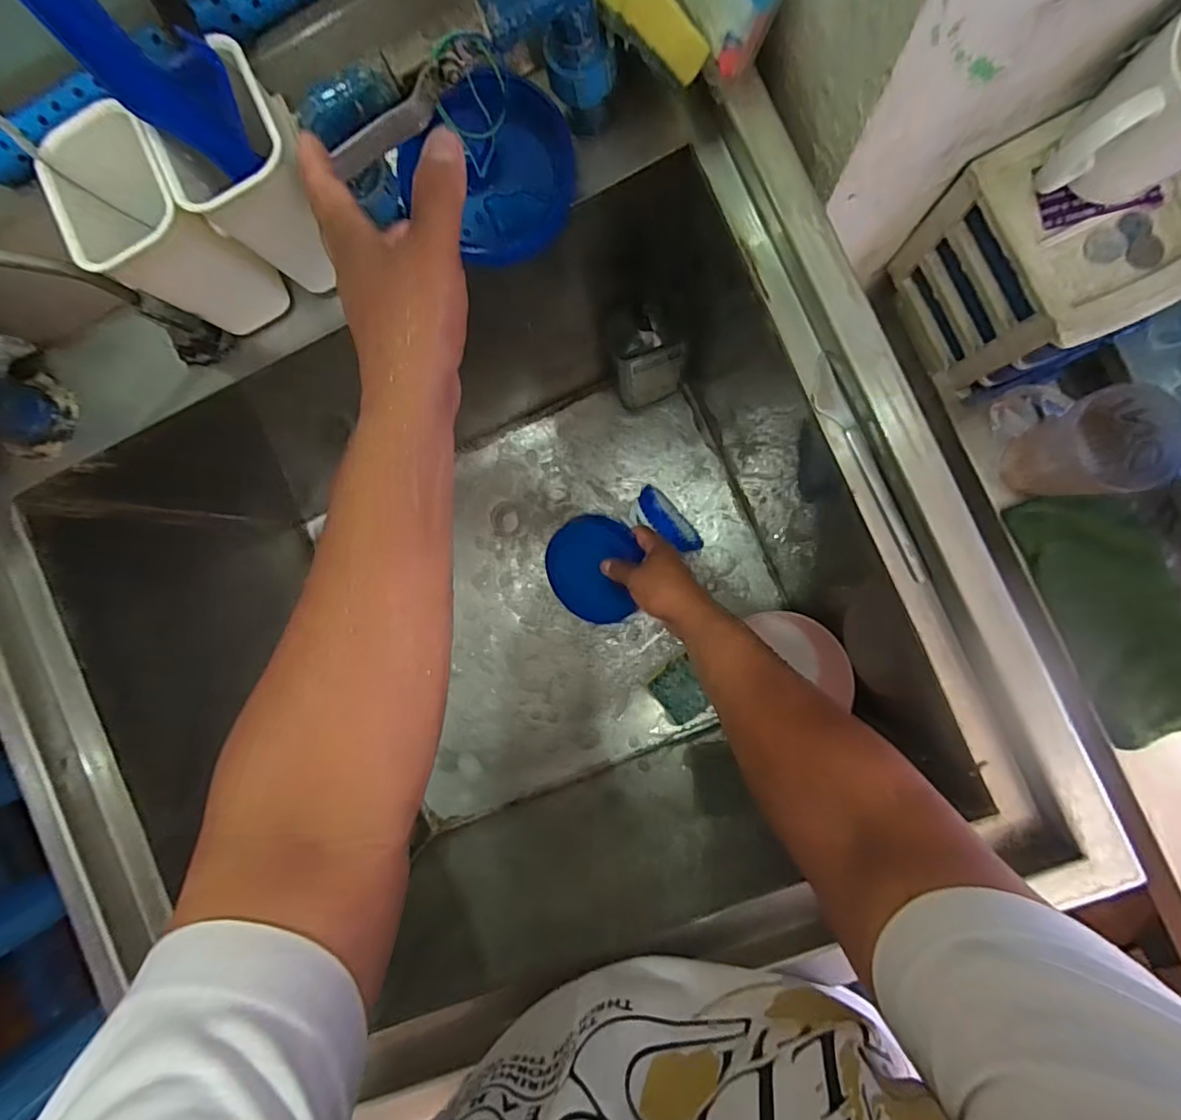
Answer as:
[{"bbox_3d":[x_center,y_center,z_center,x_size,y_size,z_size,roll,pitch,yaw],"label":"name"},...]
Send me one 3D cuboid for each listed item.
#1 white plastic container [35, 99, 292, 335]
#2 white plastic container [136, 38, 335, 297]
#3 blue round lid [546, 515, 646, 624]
[{"bbox_3d":[-0.282,-0.222,0.371,0.078,0.125,0.096,-37,86,6],"label":"white plastic container"},{"bbox_3d":[-0.210,-0.246,0.357,0.074,0.110,0.077,-26,88,7],"label":"white plastic container"},{"bbox_3d":[0.000,0.010,0.597,0.104,0.011,0.114,4,99,25],"label":"blue round lid"}]

